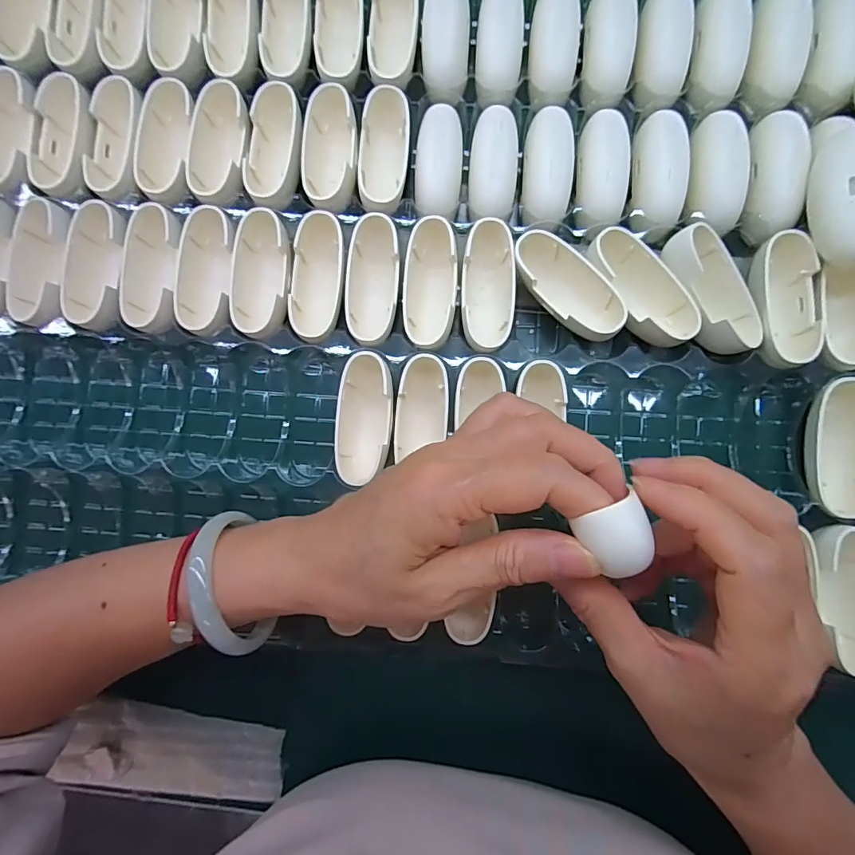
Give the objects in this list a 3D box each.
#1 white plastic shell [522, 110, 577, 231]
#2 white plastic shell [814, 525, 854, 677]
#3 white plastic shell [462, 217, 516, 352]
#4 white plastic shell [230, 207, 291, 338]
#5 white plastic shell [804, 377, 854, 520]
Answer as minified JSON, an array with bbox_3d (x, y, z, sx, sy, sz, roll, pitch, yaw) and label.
[{"bbox_3d":[0.066,-0.140,0.254,0.027,0.011,0.071,5,87,3],"label":"white plastic shell"},{"bbox_3d":[0.210,0.084,0.232,0.029,0.018,0.069,-3,87,2],"label":"white plastic shell"},{"bbox_3d":[0.033,-0.075,0.256,0.027,0.026,0.069,1,87,2],"label":"white plastic shell"},{"bbox_3d":[-0.092,-0.084,0.259,0.029,0.024,0.070,1,87,2],"label":"white plastic shell"},{"bbox_3d":[0.213,0.011,0.240,0.028,0.025,0.067,5,87,3],"label":"white plastic shell"}]

